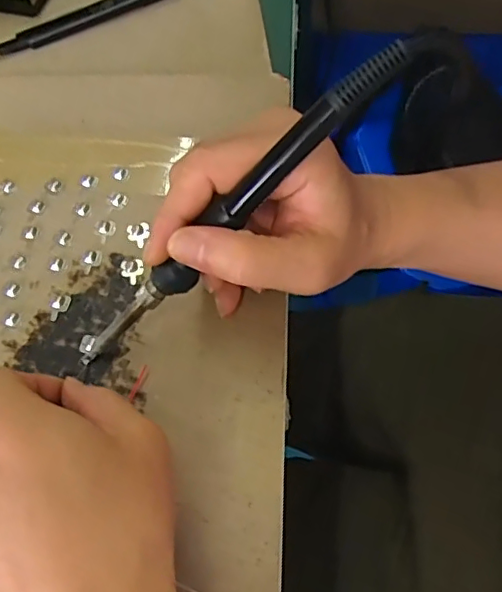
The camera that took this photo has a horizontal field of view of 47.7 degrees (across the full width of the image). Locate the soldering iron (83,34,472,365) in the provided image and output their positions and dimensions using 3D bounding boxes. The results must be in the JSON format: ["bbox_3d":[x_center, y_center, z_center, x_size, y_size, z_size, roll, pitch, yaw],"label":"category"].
[{"bbox_3d":[-0.008,-0.031,0.249,0.221,0.018,0.022,-41,63,23],"label":"soldering iron"}]

